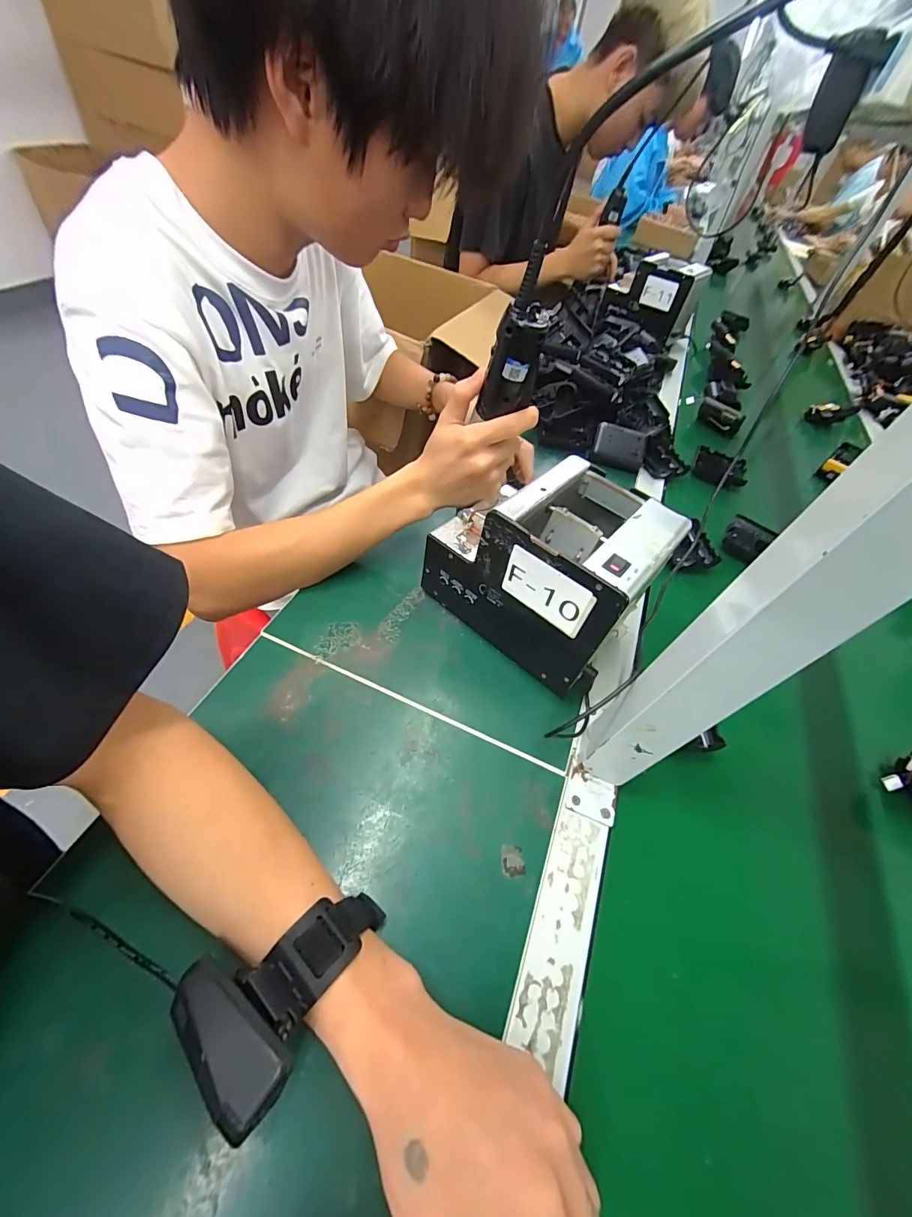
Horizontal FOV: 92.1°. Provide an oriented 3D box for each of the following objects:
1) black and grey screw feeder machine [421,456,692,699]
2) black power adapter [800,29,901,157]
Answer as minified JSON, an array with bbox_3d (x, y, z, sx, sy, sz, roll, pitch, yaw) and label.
[{"bbox_3d":[0.083,-0.043,0.415,0.186,0.150,0.127,38,55,18],"label":"black and grey screw feeder machine"},{"bbox_3d":[0.367,-0.495,0.424,0.045,0.075,0.043,22,51,8],"label":"black power adapter"}]

